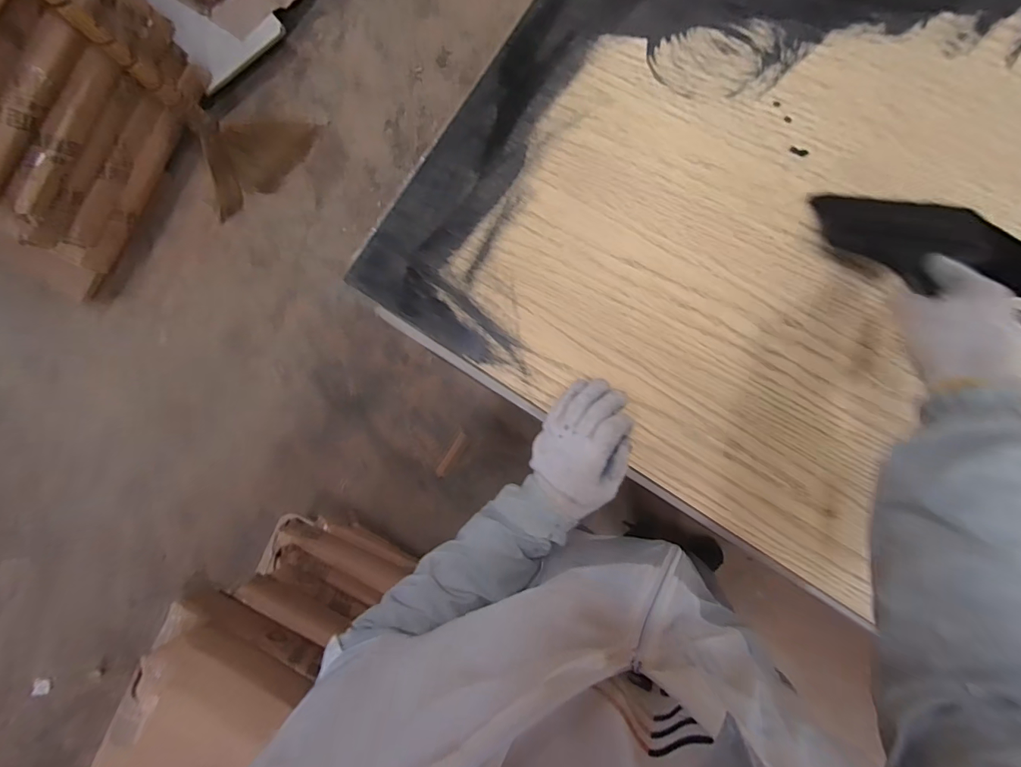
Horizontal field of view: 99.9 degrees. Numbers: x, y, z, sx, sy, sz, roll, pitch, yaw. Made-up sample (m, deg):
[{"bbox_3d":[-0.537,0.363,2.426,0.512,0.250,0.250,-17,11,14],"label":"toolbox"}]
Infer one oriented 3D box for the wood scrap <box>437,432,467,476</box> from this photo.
[{"bbox_3d":[-0.208,0.246,1.501,0.028,0.012,0.168,30,88,9],"label":"wood scrap"}]

